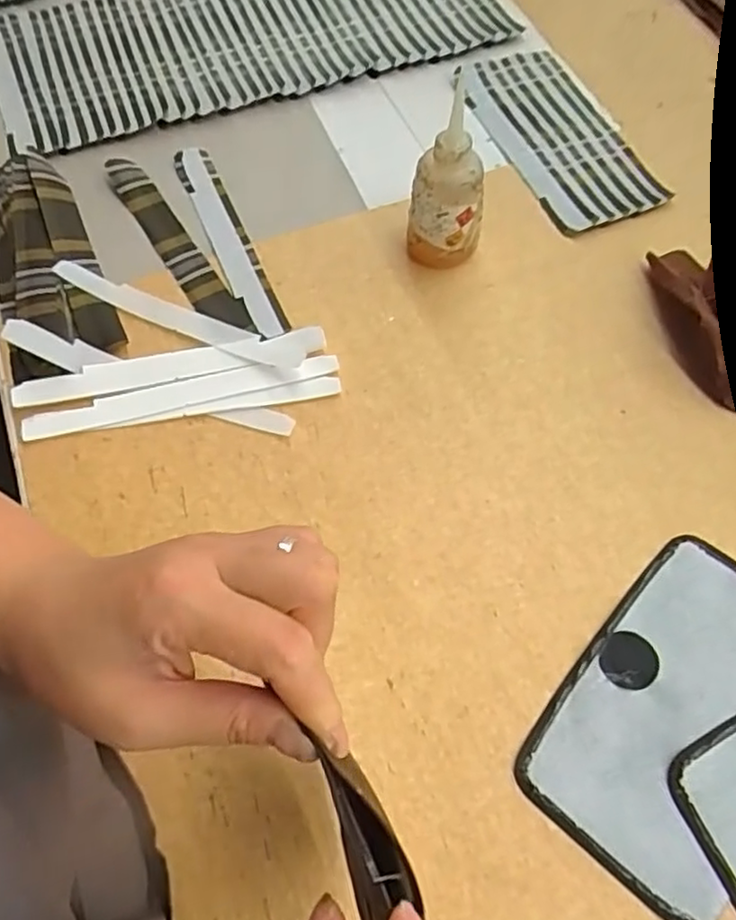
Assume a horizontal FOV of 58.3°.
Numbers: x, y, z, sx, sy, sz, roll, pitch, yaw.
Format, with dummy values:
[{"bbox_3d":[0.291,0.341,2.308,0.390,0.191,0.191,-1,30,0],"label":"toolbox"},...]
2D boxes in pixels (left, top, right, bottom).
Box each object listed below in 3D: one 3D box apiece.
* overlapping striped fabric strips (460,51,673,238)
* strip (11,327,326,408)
[{"bbox_3d":[0.195,-0.333,0.674,0.119,0.009,0.253,-20,65,-8],"label":"overlapping striped fabric strips"},{"bbox_3d":[-0.169,-0.081,0.569,0.263,0.011,0.028,-11,73,-5],"label":"strip"}]

